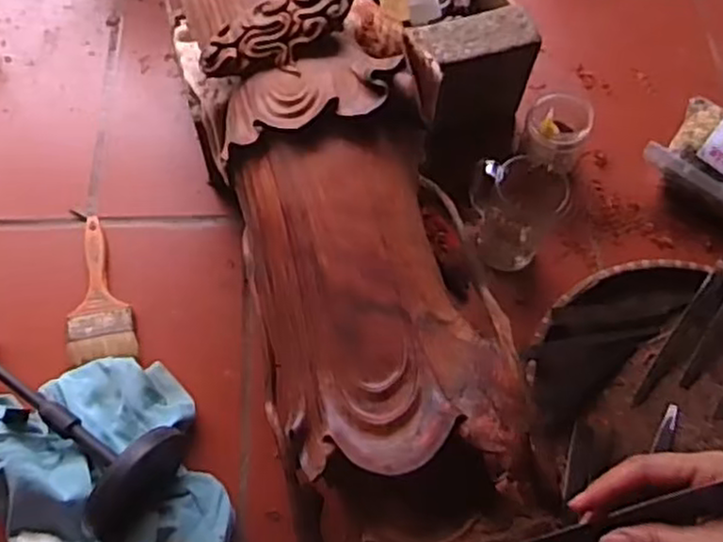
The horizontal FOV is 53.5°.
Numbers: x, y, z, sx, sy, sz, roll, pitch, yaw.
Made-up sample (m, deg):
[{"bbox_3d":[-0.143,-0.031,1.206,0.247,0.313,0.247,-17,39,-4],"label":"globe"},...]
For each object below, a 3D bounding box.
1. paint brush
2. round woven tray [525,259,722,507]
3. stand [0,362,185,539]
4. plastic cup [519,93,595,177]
[{"bbox_3d":[-0.285,0.019,0.777,0.068,0.010,0.172,-10,64,-7],"label":"paint brush"},{"bbox_3d":[0.338,0.148,0.741,0.325,0.054,0.317,1,63,-2],"label":"round woven tray"},{"bbox_3d":[-0.296,0.121,0.671,0.273,0.090,0.104,35,67,15],"label":"stand"},{"bbox_3d":[0.225,-0.160,0.834,0.075,0.081,0.067,24,65,10],"label":"plastic cup"}]

